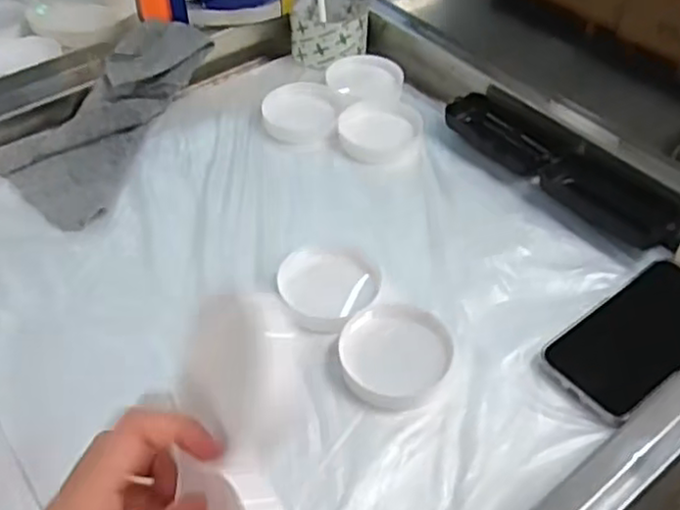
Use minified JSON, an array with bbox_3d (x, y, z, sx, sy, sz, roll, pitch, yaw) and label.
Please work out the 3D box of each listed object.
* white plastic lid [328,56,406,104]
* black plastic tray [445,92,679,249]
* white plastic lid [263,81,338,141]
[{"bbox_3d":[0.026,-0.178,0.716,0.076,0.011,0.072,-4,46,-2],"label":"white plastic lid"},{"bbox_3d":[0.192,-0.081,0.618,0.060,0.023,0.226,-30,53,-25],"label":"black plastic tray"},{"bbox_3d":[-0.038,-0.139,0.684,0.072,0.009,0.084,-5,47,-4],"label":"white plastic lid"}]

